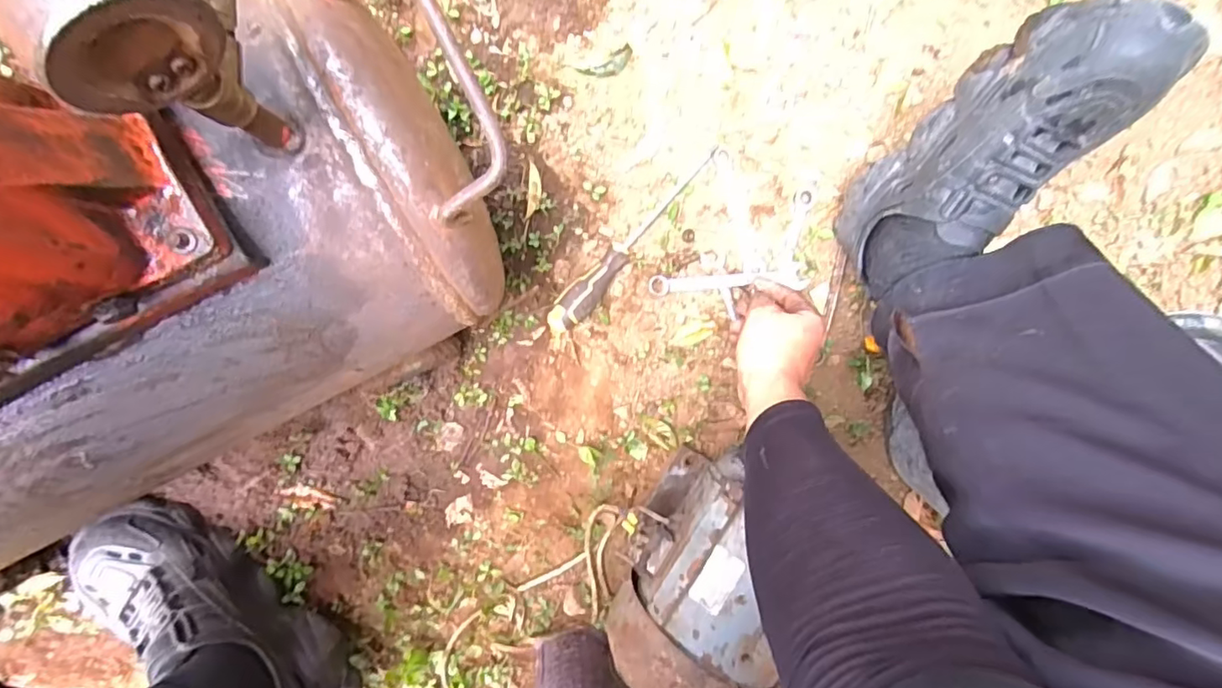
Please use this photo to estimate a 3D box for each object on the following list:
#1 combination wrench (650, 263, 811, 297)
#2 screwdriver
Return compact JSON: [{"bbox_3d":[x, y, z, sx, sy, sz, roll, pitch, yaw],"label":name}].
[{"bbox_3d":[0.125,-0.066,0.593,0.170,0.012,0.023,-5,98,-8],"label":"combination wrench"},{"bbox_3d":[0.024,-0.106,0.574,0.031,0.033,0.241,43,91,-9],"label":"screwdriver"}]

